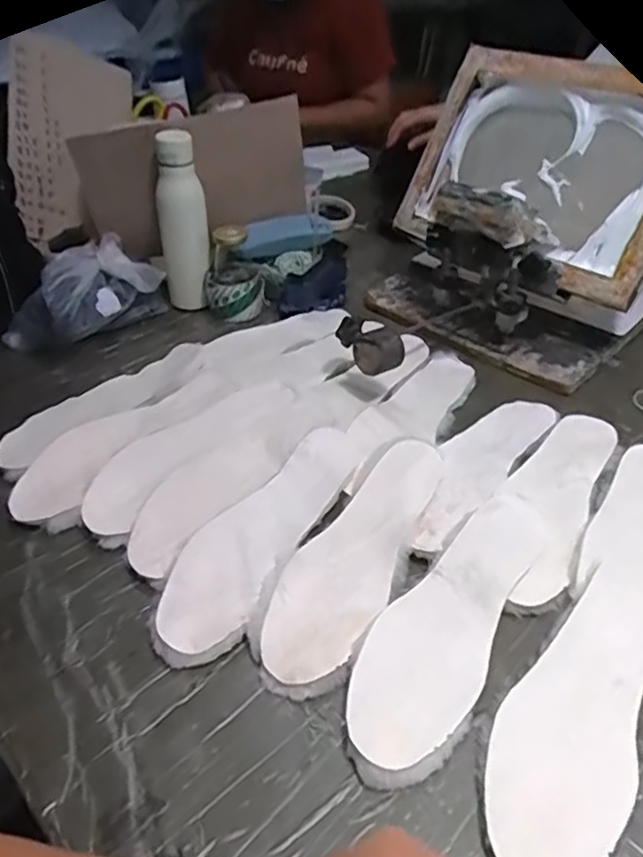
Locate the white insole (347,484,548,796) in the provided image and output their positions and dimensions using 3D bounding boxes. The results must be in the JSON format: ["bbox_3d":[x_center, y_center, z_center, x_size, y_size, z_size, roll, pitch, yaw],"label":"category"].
[{"bbox_3d":[0.103,0.152,0.510,0.089,0.022,0.265,23,46,27],"label":"white insole"}]

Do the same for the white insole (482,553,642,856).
[{"bbox_3d":[0.198,0.194,0.460,0.093,0.023,0.260,28,48,31],"label":"white insole"}]

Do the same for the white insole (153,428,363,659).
[{"bbox_3d":[-0.054,0.085,0.594,0.086,0.015,0.270,19,44,23],"label":"white insole"}]

